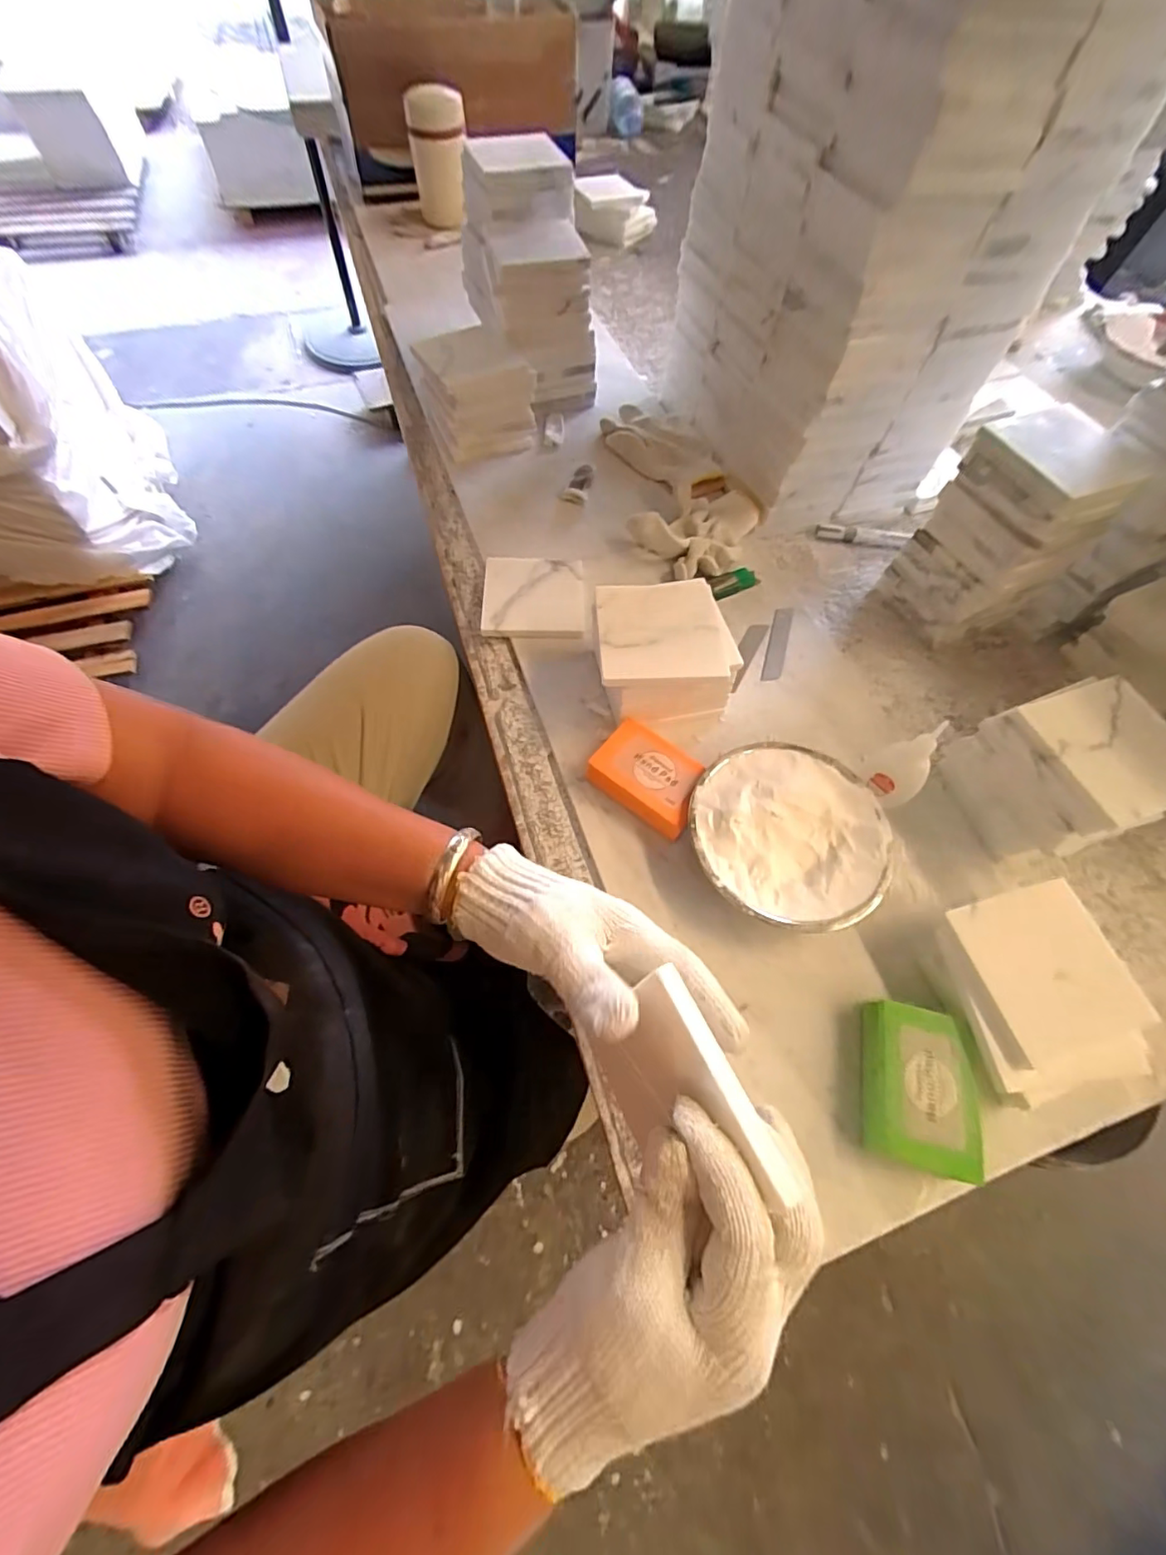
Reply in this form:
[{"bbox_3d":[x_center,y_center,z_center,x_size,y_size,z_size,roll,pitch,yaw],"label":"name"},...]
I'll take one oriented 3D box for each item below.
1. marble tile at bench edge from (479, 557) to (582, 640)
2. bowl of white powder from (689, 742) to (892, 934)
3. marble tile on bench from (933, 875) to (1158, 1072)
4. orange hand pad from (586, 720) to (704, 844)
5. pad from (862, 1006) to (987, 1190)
[{"bbox_3d":[-0.051,-0.184,0.580,0.100,0.011,0.103,1,64,-2],"label":"marble tile at bench edge"},{"bbox_3d":[0.159,0.046,0.449,0.150,0.049,0.145,1,64,-2],"label":"bowl of white powder"},{"bbox_3d":[0.303,0.127,0.377,0.102,0.015,0.099,-15,66,-10],"label":"marble tile on bench"},{"bbox_3d":[0.056,0.001,0.472,0.093,0.033,0.060,39,68,15],"label":"orange hand pad"},{"bbox_3d":[0.215,0.199,0.369,0.059,0.026,0.092,10,64,2],"label":"pad"}]

